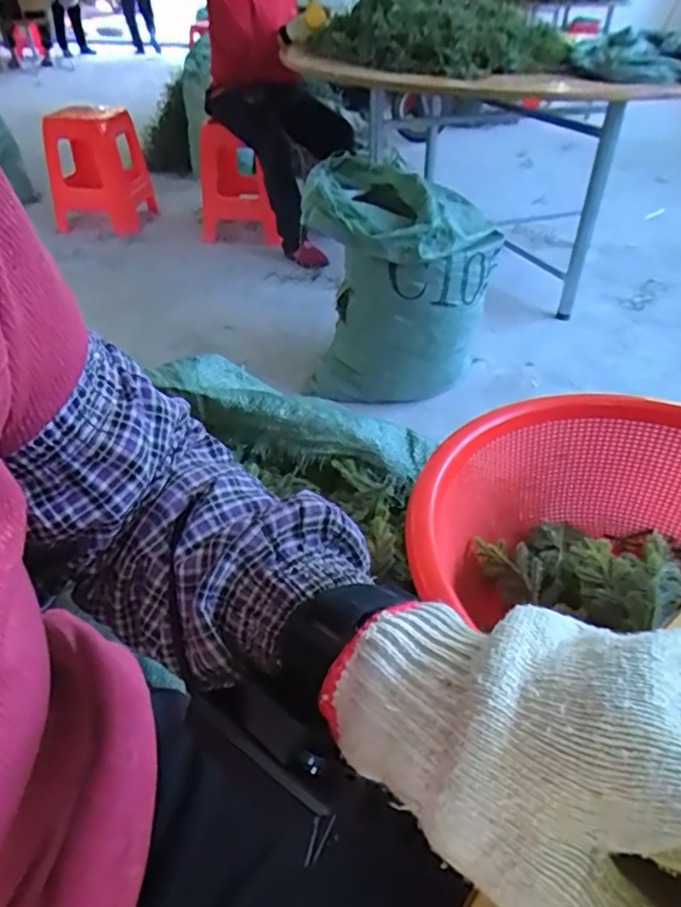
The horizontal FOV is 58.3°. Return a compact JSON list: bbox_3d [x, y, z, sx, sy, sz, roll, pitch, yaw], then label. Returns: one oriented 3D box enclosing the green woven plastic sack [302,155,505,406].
[{"bbox_3d":[0.139,-0.421,1.579,0.446,0.530,0.366,3,39,3],"label":"green woven plastic sack"}]

